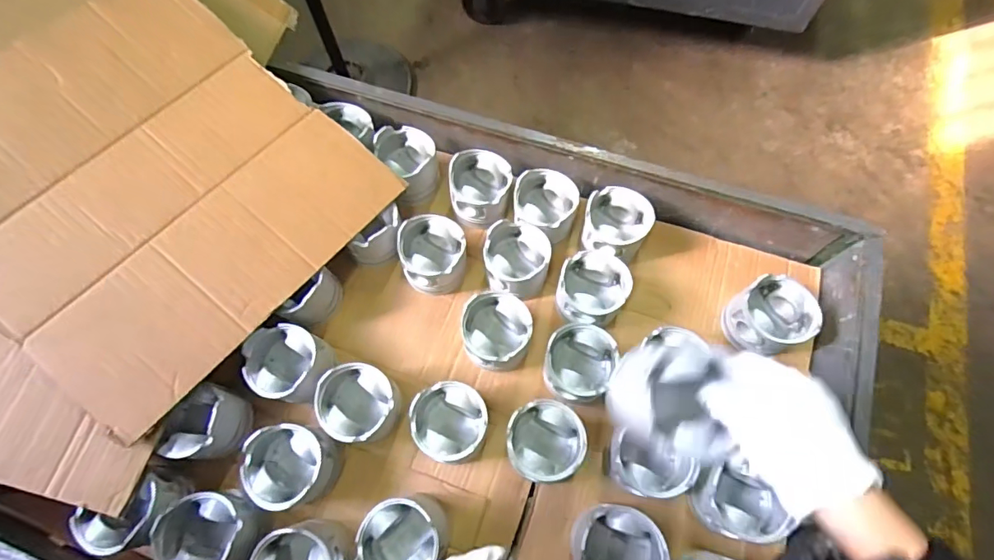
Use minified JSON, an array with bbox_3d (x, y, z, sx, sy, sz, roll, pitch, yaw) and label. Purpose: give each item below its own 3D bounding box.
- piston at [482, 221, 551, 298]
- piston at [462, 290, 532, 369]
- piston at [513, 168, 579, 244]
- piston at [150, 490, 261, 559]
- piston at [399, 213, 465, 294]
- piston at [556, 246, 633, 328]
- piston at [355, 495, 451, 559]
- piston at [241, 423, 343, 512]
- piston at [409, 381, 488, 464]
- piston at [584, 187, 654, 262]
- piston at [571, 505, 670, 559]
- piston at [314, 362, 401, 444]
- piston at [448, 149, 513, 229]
[{"bbox_3d":[0.028,-0.026,0.704,0.095,0.070,0.102,13,70,5],"label":"piston"},{"bbox_3d":[0.001,0.072,0.664,0.088,0.082,0.095,0,69,0],"label":"piston"},{"bbox_3d":[0.070,-0.107,0.729,0.093,0.066,0.095,0,69,0],"label":"piston"},{"bbox_3d":[-0.336,0.298,0.566,0.098,0.061,0.090,0,69,0],"label":"piston"},{"bbox_3d":[-0.092,-0.037,0.702,0.089,0.074,0.099,4,69,2],"label":"piston"},{"bbox_3d":[0.134,0.015,0.683,0.099,0.076,0.095,0,69,0],"label":"piston"},{"bbox_3d":[-0.109,0.305,0.572,0.096,0.083,0.089,0,69,0],"label":"piston"},{"bbox_3d":[-0.253,0.233,0.604,0.093,0.087,0.095,0,69,0],"label":"piston"},{"bbox_3d":[-0.058,0.183,0.621,0.089,0.083,0.092,0,69,0],"label":"piston"},{"bbox_3d":[0.174,-0.078,0.719,0.092,0.080,0.096,0,69,0],"label":"piston"},{"bbox_3d":[0.137,0.311,0.559,0.093,0.088,0.090,0,69,0],"label":"piston"},{"bbox_3d":[-0.176,0.160,0.622,0.091,0.085,0.091,0,69,0],"label":"piston"},{"bbox_3d":[-0.025,-0.135,0.745,0.089,0.089,0.099,8,69,3],"label":"piston"}]

